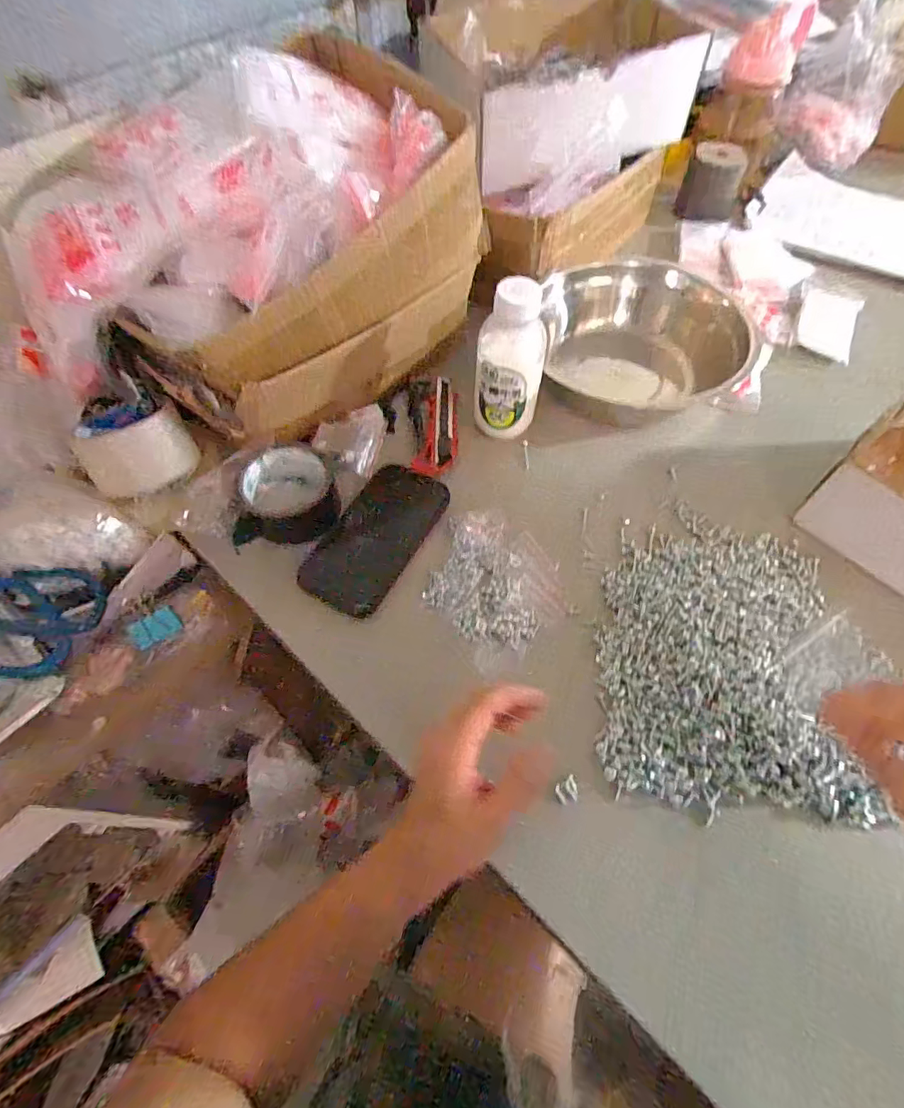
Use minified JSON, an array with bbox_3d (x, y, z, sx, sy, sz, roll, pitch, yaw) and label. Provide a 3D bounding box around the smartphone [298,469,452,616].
[{"bbox_3d":[-0.071,-0.019,0.485,0.081,0.007,0.161,27,64,13],"label":"smartphone"}]

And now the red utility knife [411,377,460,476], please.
[{"bbox_3d":[-0.015,-0.137,0.547,0.043,0.017,0.132,3,61,1],"label":"red utility knife"}]

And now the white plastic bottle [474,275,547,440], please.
[{"bbox_3d":[0.056,-0.179,0.485,0.052,0.149,0.052,0,61,-1],"label":"white plastic bottle"}]

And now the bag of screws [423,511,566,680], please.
[{"bbox_3d":[0.035,0.023,0.452,0.111,0.013,0.140,-30,66,-16],"label":"bag of screws"}]

